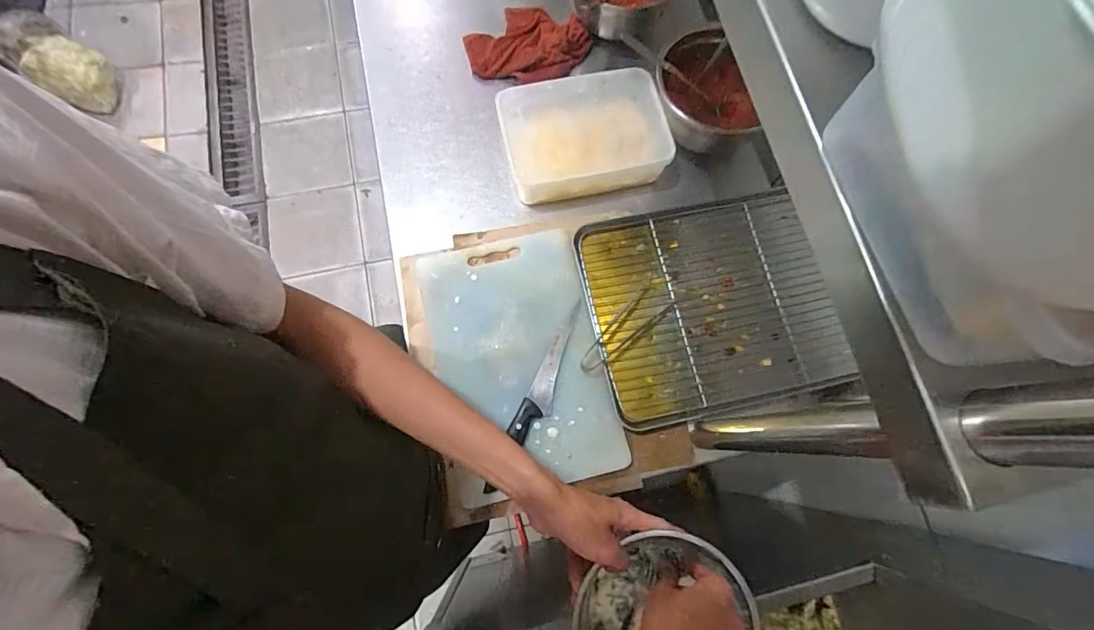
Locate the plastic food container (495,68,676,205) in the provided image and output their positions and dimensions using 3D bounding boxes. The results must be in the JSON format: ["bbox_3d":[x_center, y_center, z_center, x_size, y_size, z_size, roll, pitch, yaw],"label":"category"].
[{"bbox_3d":[0.054,-0.268,0.717,0.234,0.080,0.155,-8,75,-3],"label":"plastic food container"}]

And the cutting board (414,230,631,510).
[{"bbox_3d":[-0.039,0.059,0.662,0.224,0.016,0.347,-13,76,-5],"label":"cutting board"}]

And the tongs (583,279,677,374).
[{"bbox_3d":[0.111,0.019,0.672,0.173,0.029,0.048,-42,80,-11],"label":"tongs"}]

